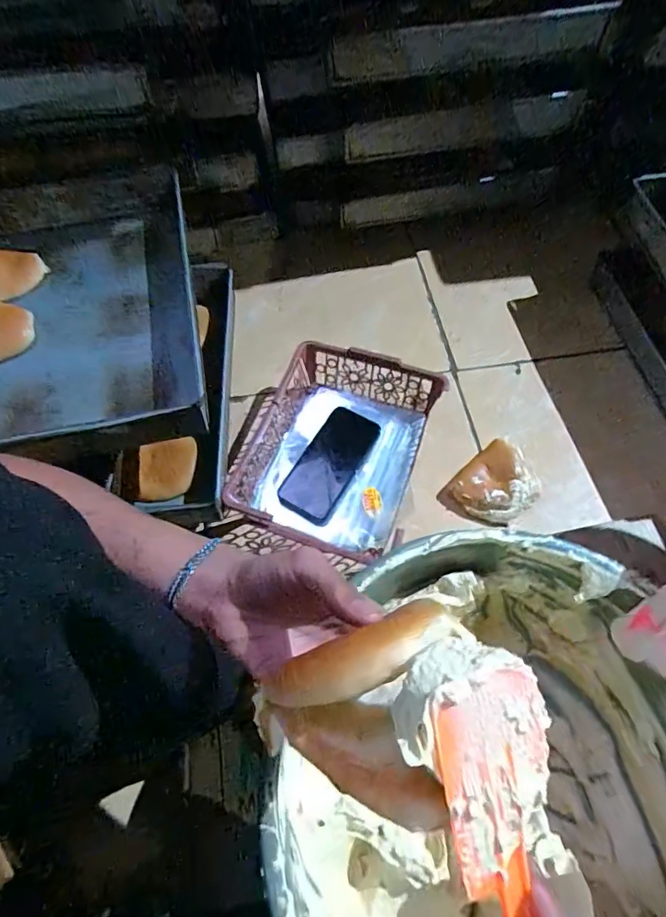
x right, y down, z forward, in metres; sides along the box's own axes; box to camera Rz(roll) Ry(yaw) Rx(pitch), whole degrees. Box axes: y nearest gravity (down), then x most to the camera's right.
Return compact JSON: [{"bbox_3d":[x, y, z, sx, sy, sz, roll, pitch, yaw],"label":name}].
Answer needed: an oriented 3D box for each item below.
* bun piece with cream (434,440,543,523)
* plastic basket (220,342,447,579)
[{"bbox_3d":[0.222,0.039,0.661,0.125,0.030,0.098,-37,66,-18],"label":"bun piece with cream"},{"bbox_3d":[0.008,-0.011,0.674,0.224,0.070,0.299,16,62,11],"label":"plastic basket"}]

